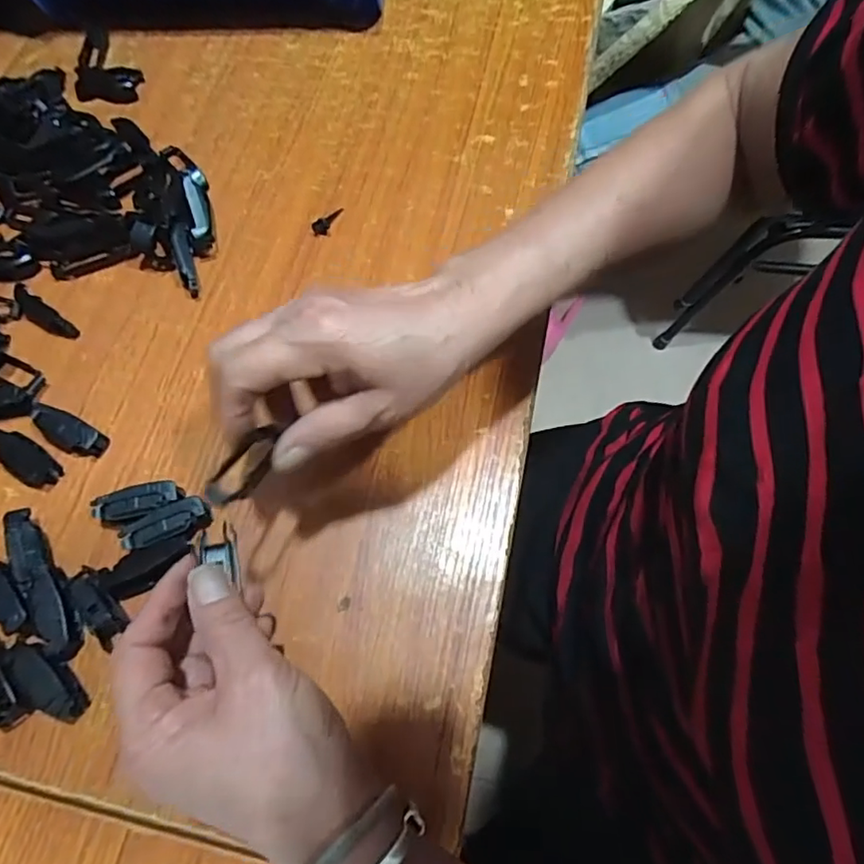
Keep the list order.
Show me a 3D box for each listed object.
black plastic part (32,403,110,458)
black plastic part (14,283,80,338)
[{"bbox_3d":[-0.230,-0.001,0.358,0.047,0.017,0.020,25,70,10],"label":"black plastic part"},{"bbox_3d":[-0.271,-0.081,0.396,0.055,0.012,0.015,35,72,14],"label":"black plastic part"}]

